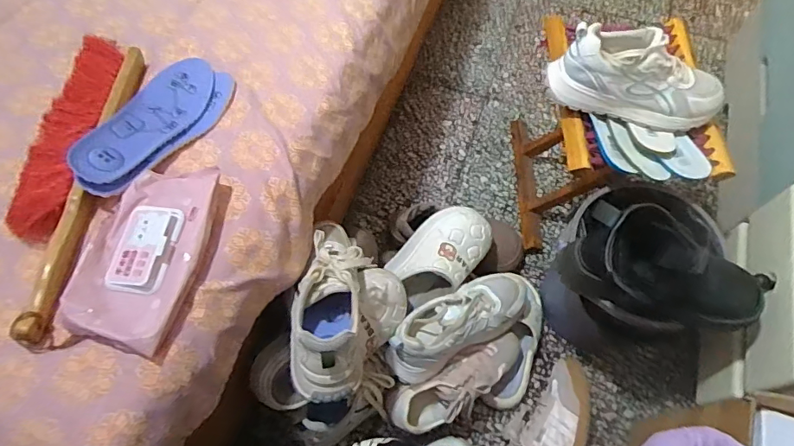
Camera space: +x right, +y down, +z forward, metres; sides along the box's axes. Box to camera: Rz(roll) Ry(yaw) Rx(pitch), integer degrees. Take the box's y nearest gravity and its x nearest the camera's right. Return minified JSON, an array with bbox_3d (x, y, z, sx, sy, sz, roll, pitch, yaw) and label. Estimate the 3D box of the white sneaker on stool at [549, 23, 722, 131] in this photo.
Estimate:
[{"bbox_3d":[0.356,-0.220,0.704,0.251,0.101,0.101,9,63,5],"label":"white sneaker on stool"}]

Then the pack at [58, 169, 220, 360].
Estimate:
[{"bbox_3d":[-0.273,0.025,0.506,0.124,0.033,0.195,5,63,2],"label":"pack"}]

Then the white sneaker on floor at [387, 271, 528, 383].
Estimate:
[{"bbox_3d":[0.105,0.157,0.782,0.260,0.093,0.099,-30,67,-14],"label":"white sneaker on floor"}]

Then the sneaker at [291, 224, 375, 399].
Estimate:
[{"bbox_3d":[-0.086,0.098,0.622,0.087,0.089,0.240,3,63,2],"label":"sneaker"}]

